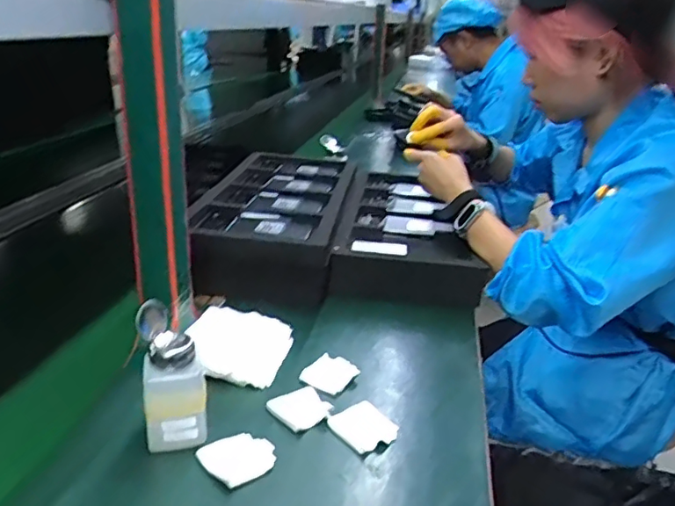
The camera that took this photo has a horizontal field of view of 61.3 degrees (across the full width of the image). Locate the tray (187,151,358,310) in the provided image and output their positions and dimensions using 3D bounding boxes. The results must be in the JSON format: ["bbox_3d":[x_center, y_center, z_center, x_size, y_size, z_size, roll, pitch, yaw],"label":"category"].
[{"bbox_3d":[-0.097,-0.068,0.981,0.219,0.085,0.447,5,23,5],"label":"tray"}]

